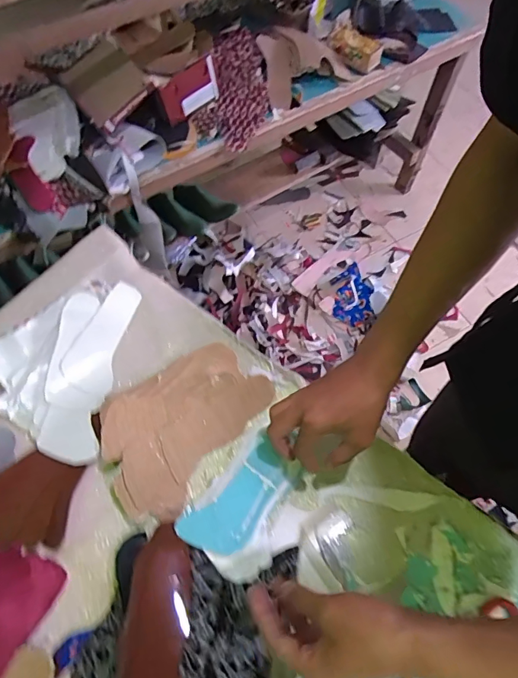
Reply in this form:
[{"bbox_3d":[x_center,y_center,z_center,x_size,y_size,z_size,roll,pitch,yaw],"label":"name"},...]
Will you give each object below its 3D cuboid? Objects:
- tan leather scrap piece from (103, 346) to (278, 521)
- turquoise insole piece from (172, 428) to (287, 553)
[{"bbox_3d":[-0.100,0.097,0.555,0.140,0.042,0.220,40,68,17],"label":"tan leather scrap piece"},{"bbox_3d":[-0.020,0.184,0.513,0.068,0.016,0.145,39,67,17],"label":"turquoise insole piece"}]

